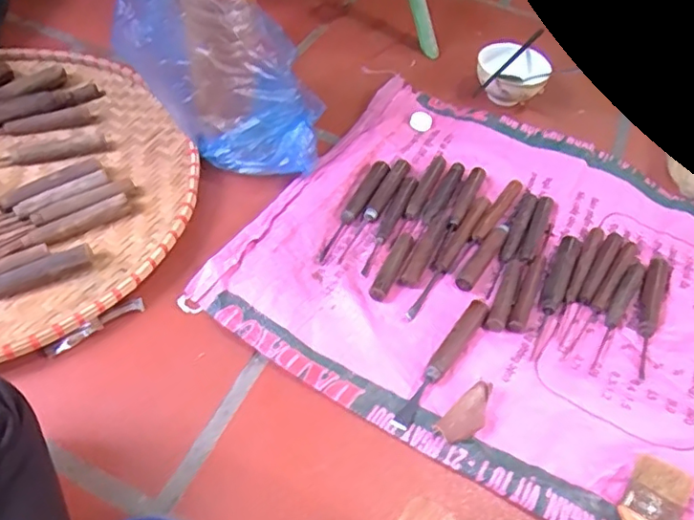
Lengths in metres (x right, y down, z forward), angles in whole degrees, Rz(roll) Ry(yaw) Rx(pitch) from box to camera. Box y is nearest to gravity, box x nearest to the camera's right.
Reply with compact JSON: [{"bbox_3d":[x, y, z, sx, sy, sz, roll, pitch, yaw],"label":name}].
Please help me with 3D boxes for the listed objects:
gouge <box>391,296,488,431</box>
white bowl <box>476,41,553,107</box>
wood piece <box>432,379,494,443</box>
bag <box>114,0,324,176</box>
[{"bbox_3d":[0.099,0.102,0.595,0.021,0.015,0.168,32,54,19],"label":"gouge"},{"bbox_3d":[0.247,-0.277,0.893,0.111,0.056,0.113,22,52,11],"label":"white bowl"},{"bbox_3d":[0.118,0.148,0.562,0.071,0.014,0.032,-35,62,-29],"label":"wood piece"},{"bbox_3d":[-0.139,-0.248,0.691,0.232,0.259,0.150,26,53,14],"label":"bag"}]

